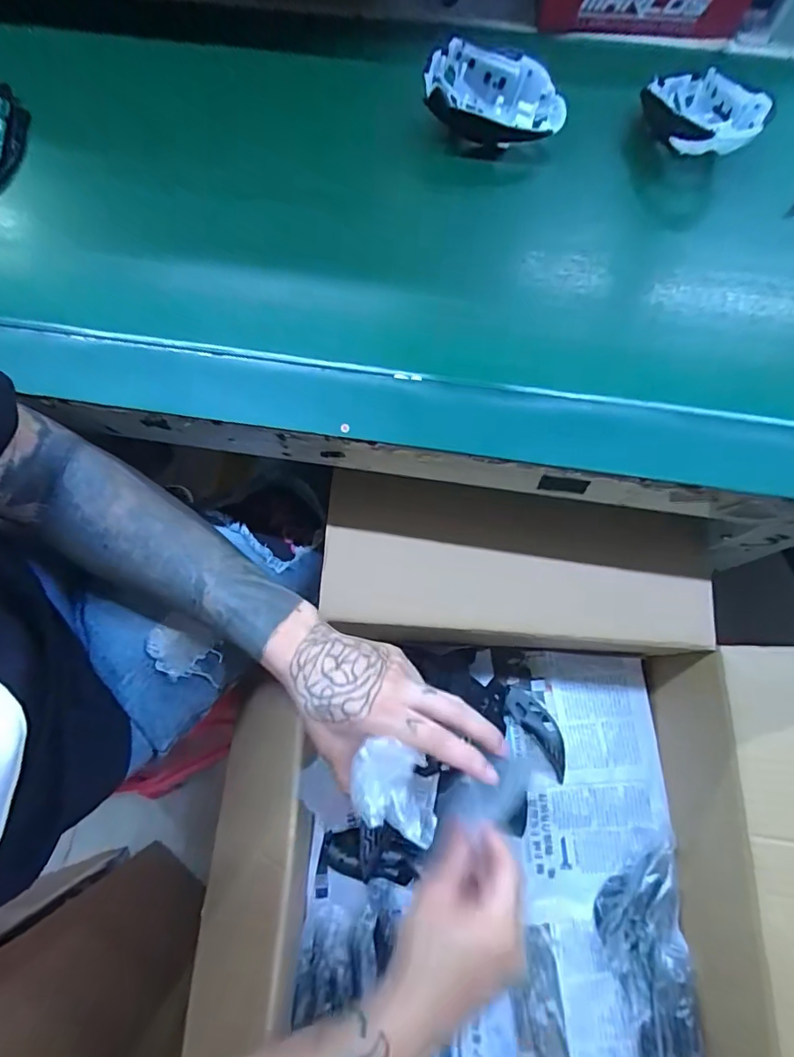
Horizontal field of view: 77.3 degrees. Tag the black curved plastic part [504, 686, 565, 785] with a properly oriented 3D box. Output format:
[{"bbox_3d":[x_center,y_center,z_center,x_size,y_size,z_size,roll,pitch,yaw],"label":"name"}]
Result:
[{"bbox_3d":[0.151,0.215,0.526,0.036,0.015,0.096,-30,62,-9],"label":"black curved plastic part"}]

